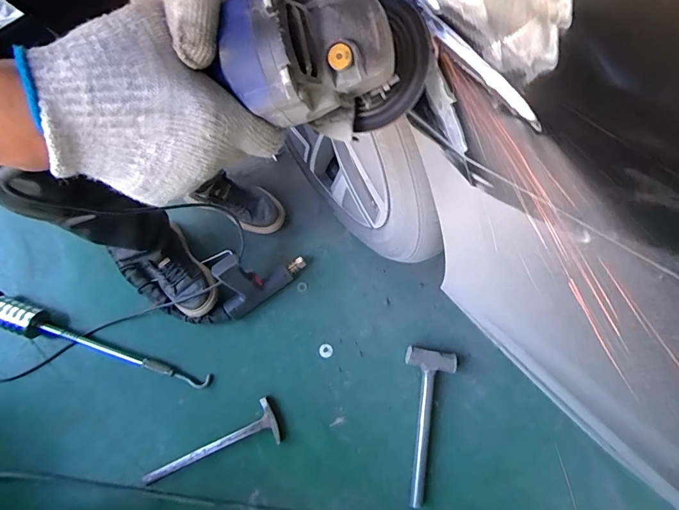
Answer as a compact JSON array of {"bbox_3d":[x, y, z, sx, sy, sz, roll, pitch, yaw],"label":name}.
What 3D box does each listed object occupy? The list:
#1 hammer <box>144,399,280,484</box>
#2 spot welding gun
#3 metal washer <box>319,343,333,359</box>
[{"bbox_3d":[-0.268,0.415,0.859,0.290,0.022,0.090,-27,76,-6],"label":"hammer"},{"bbox_3d":[-0.181,0.041,0.893,0.206,0.137,0.097,-36,77,-10],"label":"spot welding gun"},{"bbox_3d":[-0.031,0.220,0.937,0.031,0.004,0.030,0,74,-1],"label":"metal washer"}]

